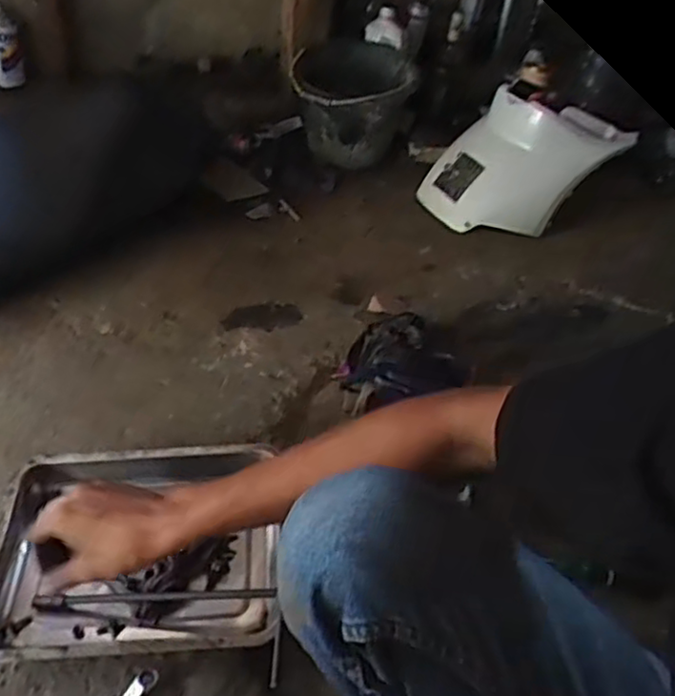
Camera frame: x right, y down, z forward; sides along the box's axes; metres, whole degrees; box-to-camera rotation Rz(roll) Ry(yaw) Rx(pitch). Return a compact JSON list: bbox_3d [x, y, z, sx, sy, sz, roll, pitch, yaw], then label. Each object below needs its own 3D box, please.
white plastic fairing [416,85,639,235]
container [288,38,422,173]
[{"bbox_3d":[0.365,-0.362,1.359,0.352,0.235,0.164,16,41,10],"label":"white plastic fairing"},{"bbox_3d":[0.032,-0.544,1.530,0.257,0.220,0.300,5,40,-4],"label":"container"}]

